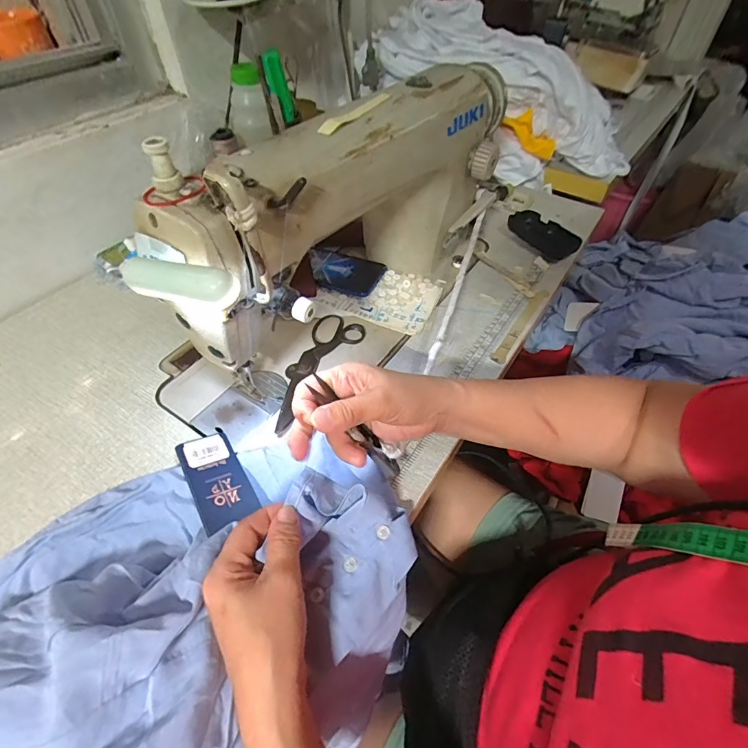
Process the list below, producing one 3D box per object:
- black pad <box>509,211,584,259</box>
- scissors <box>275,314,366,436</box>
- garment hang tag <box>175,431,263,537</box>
[{"bbox_3d":[0.264,-0.215,0.635,0.060,0.025,0.107,-22,53,-18],"label":"black pad"},{"bbox_3d":[-0.074,-0.010,0.457,0.060,0.007,0.169,24,54,18],"label":"scissors"},{"bbox_3d":[-0.140,0.090,0.368,0.047,0.007,0.109,-15,43,-32],"label":"garment hang tag"}]

